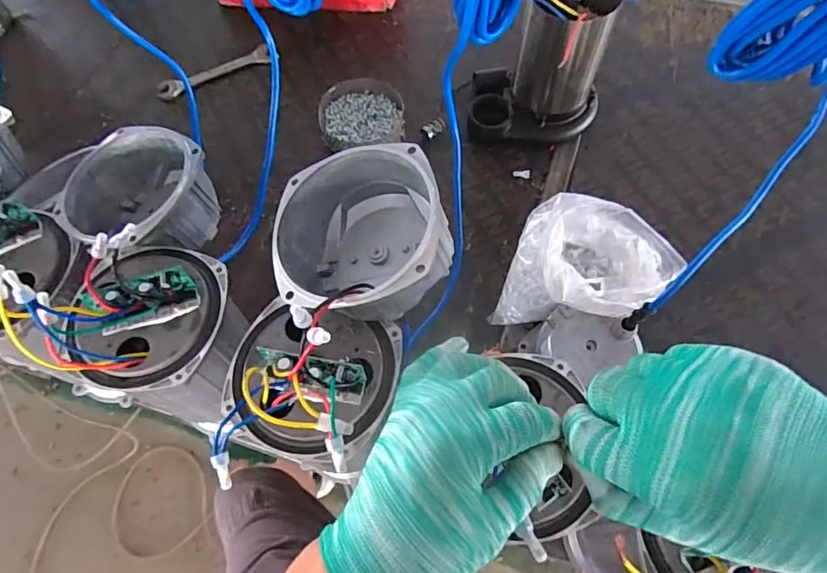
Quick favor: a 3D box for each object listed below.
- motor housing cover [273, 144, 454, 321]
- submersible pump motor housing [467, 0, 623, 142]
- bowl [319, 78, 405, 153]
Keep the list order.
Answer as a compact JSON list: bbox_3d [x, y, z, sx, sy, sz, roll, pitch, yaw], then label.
[{"bbox_3d":[-0.035,-0.035,0.403,0.134,0.085,0.135,-9,65,17],"label":"motor housing cover"},{"bbox_3d":[0.188,-0.332,0.725,0.198,0.226,0.145,-2,63,1],"label":"submersible pump motor housing"},{"bbox_3d":[-0.085,-0.284,0.817,0.134,0.042,0.140,-1,63,1],"label":"bowl"}]

